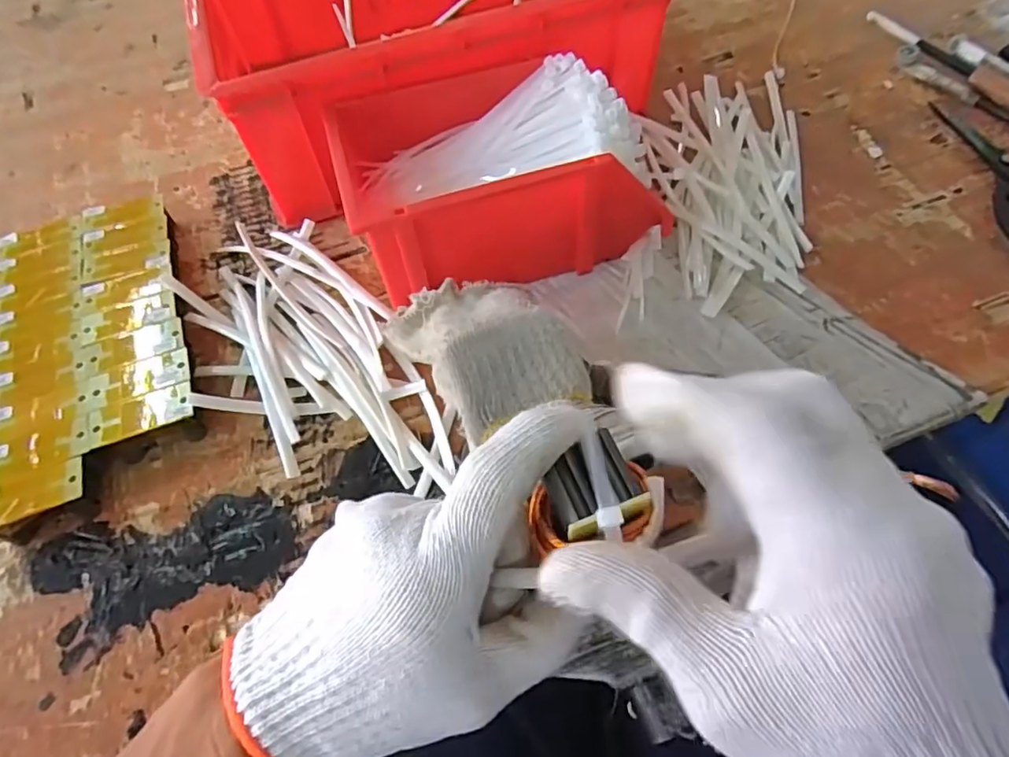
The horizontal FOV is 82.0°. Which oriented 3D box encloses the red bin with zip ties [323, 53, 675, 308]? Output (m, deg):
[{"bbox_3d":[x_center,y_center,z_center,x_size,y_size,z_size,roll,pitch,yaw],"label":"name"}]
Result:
[{"bbox_3d":[-0.005,-0.163,0.478,0.240,0.108,0.160,-17,58,-8],"label":"red bin with zip ties"}]

